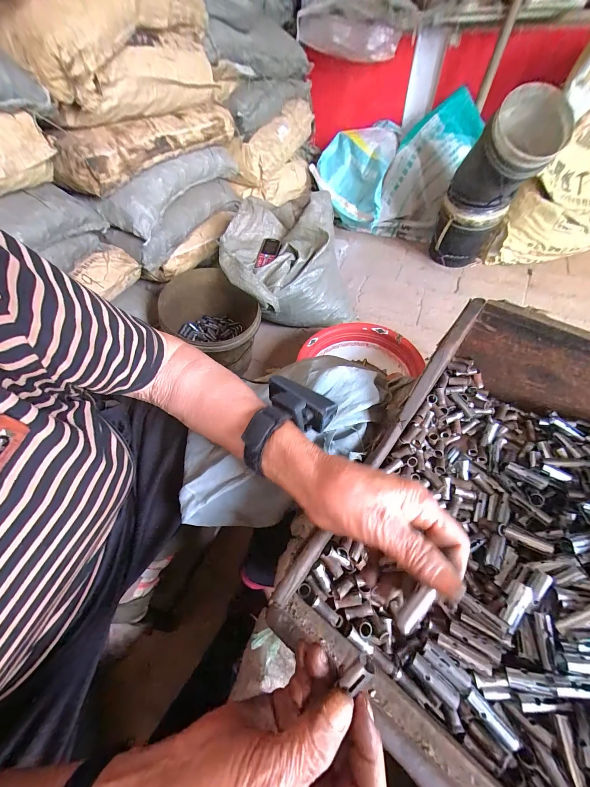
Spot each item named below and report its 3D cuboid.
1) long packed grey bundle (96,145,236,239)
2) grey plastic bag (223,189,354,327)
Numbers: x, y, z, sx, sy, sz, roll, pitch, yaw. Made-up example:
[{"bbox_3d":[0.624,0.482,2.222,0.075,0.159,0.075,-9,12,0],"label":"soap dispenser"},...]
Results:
[{"bbox_3d":[-0.341,-0.630,0.847,0.106,0.111,0.512,23,62,18],"label":"long packed grey bundle"},{"bbox_3d":[-0.036,-0.387,0.931,0.369,0.334,0.292,-30,60,-15],"label":"grey plastic bag"}]

